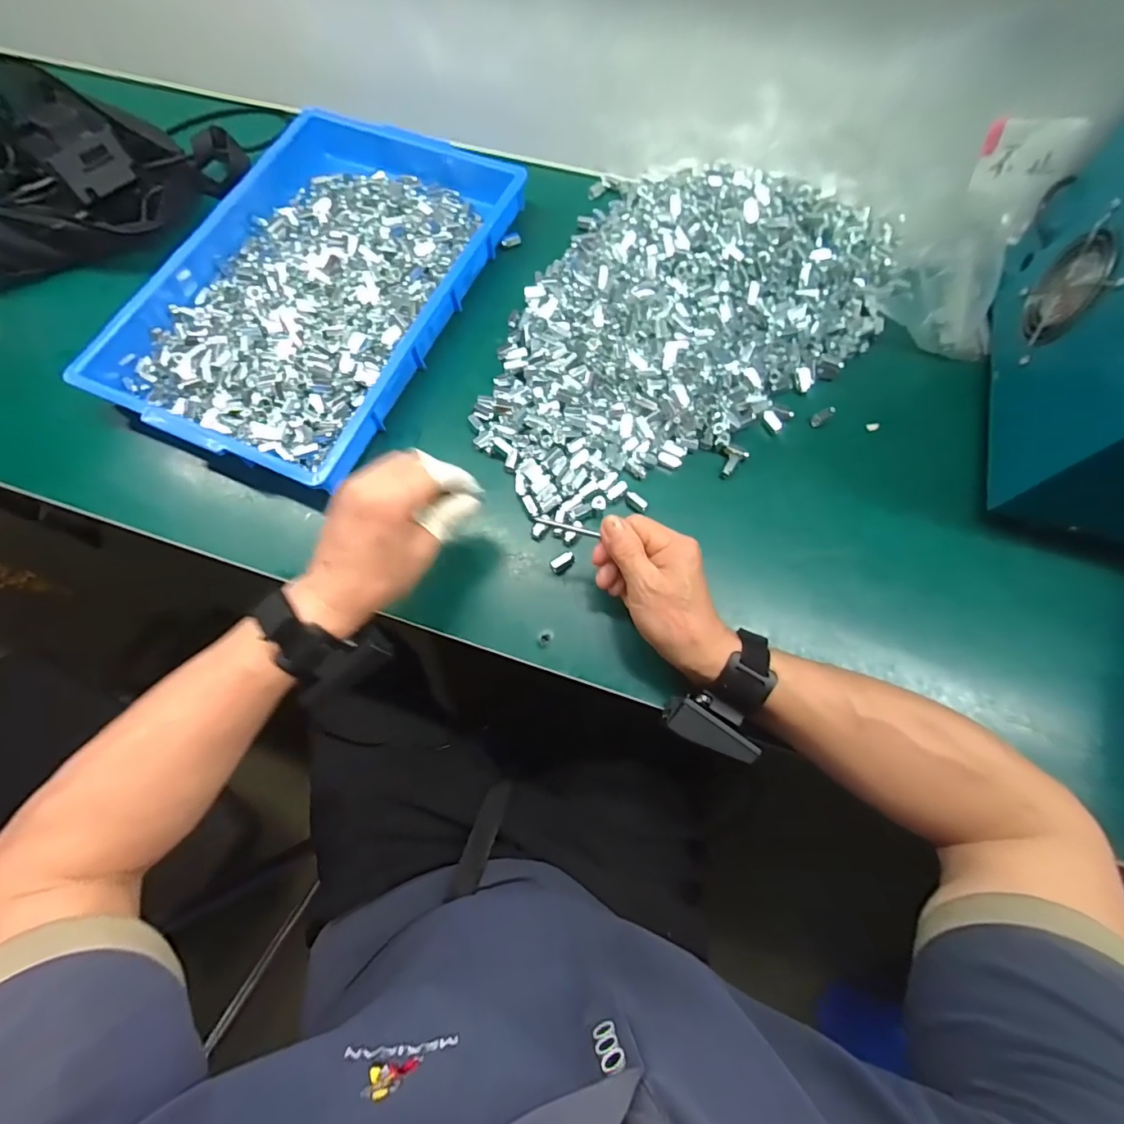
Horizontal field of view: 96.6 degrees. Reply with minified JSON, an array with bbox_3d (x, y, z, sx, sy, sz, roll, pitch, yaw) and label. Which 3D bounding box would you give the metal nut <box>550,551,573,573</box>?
[{"bbox_3d":[0.001,0.000,0.446,0.021,0.010,0.012,-31,74,-8],"label":"metal nut"}]

